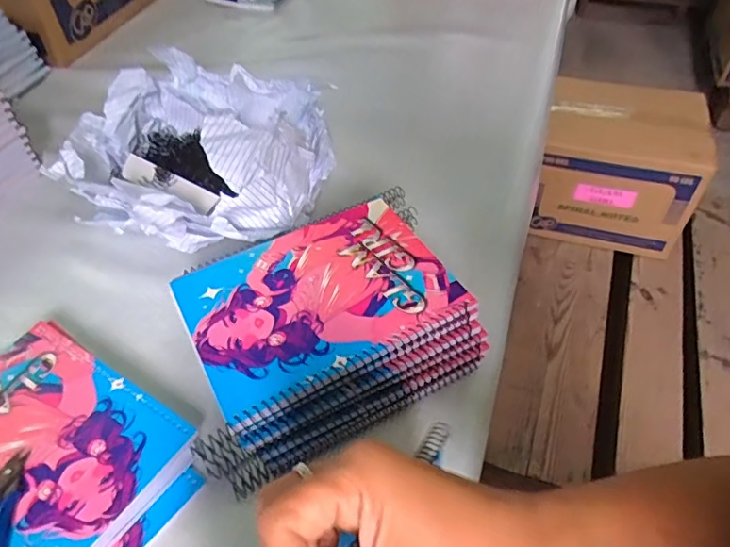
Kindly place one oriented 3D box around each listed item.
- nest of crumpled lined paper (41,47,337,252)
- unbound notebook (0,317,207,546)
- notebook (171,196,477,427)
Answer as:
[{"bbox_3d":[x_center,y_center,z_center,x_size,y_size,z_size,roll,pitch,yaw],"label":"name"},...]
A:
[{"bbox_3d":[-0.186,-0.128,0.583,0.278,0.117,0.238,23,51,22],"label":"nest of crumpled lined paper"},{"bbox_3d":[-0.239,0.137,0.393,0.213,0.027,0.163,26,54,25],"label":"unbound notebook"},{"bbox_3d":[-0.039,0.012,0.412,0.196,0.009,0.146,-23,49,-19],"label":"notebook"}]

